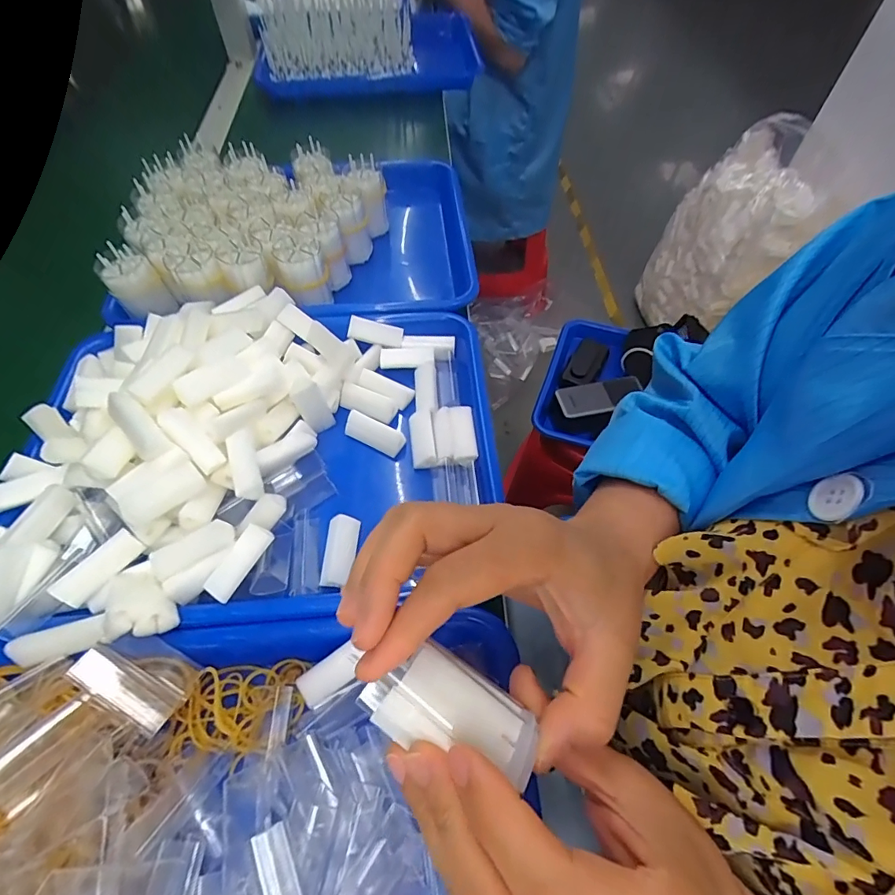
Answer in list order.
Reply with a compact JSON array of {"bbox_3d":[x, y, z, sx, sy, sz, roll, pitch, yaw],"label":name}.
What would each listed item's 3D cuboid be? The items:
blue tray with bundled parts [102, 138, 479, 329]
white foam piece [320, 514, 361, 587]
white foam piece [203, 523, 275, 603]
[{"bbox_3d":[-0.144,-0.214,0.479,0.322,0.091,0.250,-6,58,-4],"label":"blue tray with bundled parts"},{"bbox_3d":[-0.071,0.068,0.311,0.020,0.010,0.045,4,58,2],"label":"white foam piece"},{"bbox_3d":[-0.123,0.067,0.278,0.016,0.011,0.045,28,62,16],"label":"white foam piece"}]

